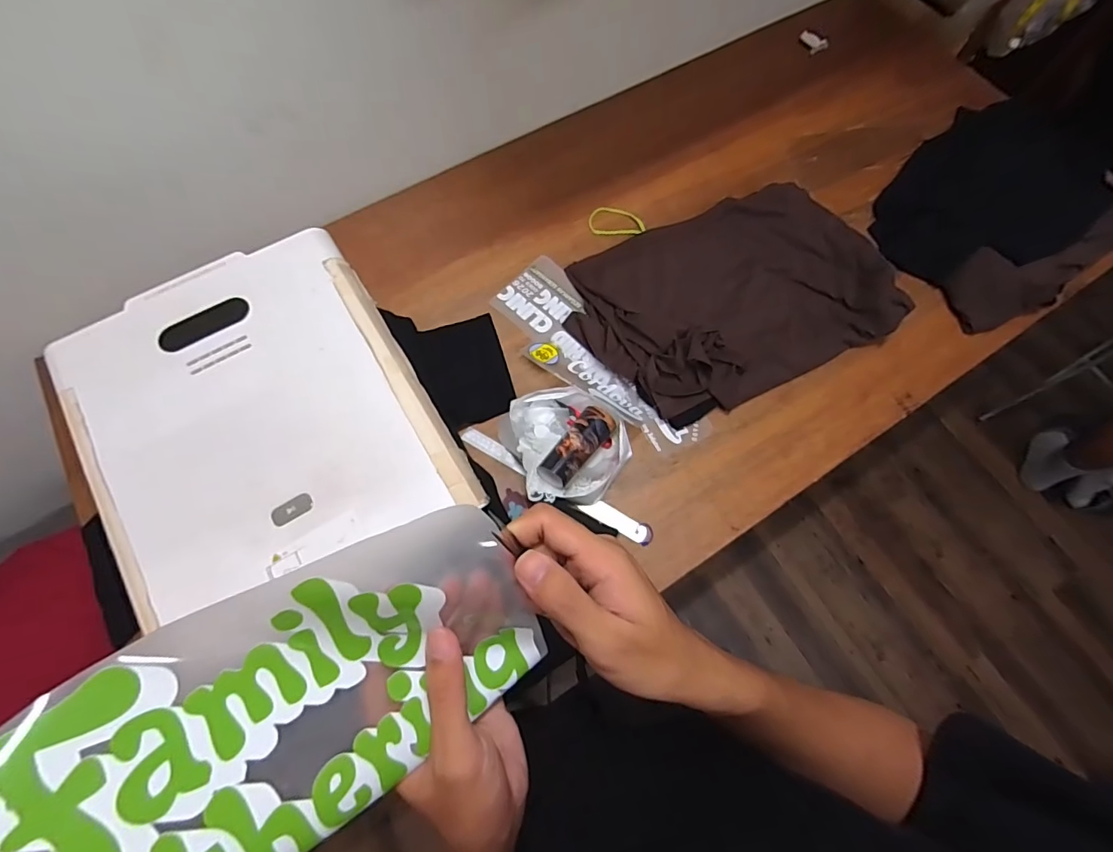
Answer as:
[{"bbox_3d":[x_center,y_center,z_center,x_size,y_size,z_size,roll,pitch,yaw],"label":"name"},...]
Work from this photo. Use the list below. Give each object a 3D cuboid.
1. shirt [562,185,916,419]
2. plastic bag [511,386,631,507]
[{"bbox_3d":[0.298,-0.232,0.866,0.516,0.076,0.353,-23,73,-9],"label":"shirt"},{"bbox_3d":[0.020,0.024,0.772,0.184,0.079,0.192,-13,71,-6],"label":"plastic bag"}]

